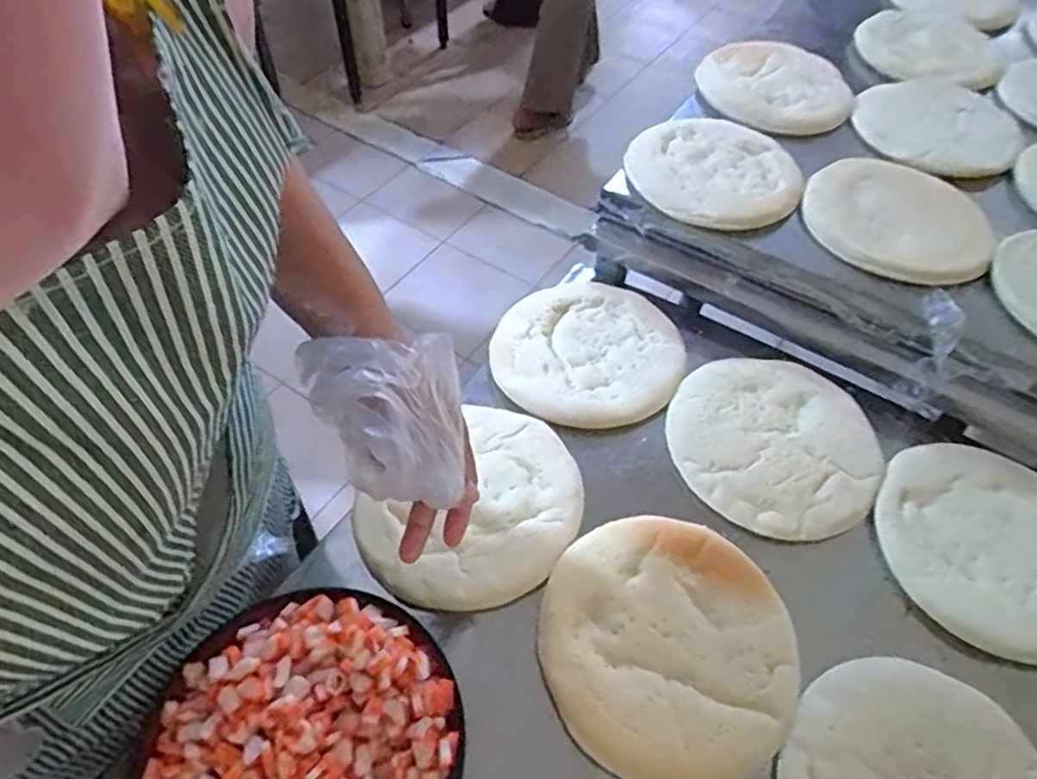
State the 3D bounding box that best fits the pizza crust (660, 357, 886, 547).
[{"bbox_3d":[0.242,0.044,0.649,0.191,0.008,0.189,1,52,-1],"label":"pizza crust"}]

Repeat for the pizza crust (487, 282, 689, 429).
[{"bbox_3d":[0.071,-0.042,0.723,0.193,0.021,0.190,1,52,-1],"label":"pizza crust"}]

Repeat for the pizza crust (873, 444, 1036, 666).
[{"bbox_3d":[0.413,0.126,0.589,0.189,0.012,0.188,1,52,-1],"label":"pizza crust"}]

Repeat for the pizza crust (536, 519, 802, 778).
[{"bbox_3d":[0.116,0.193,0.532,0.192,0.015,0.195,1,52,-1],"label":"pizza crust"}]

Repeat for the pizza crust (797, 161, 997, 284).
[{"bbox_3d":[0.412,-0.201,0.757,0.187,0.032,0.198,15,53,10],"label":"pizza crust"}]

